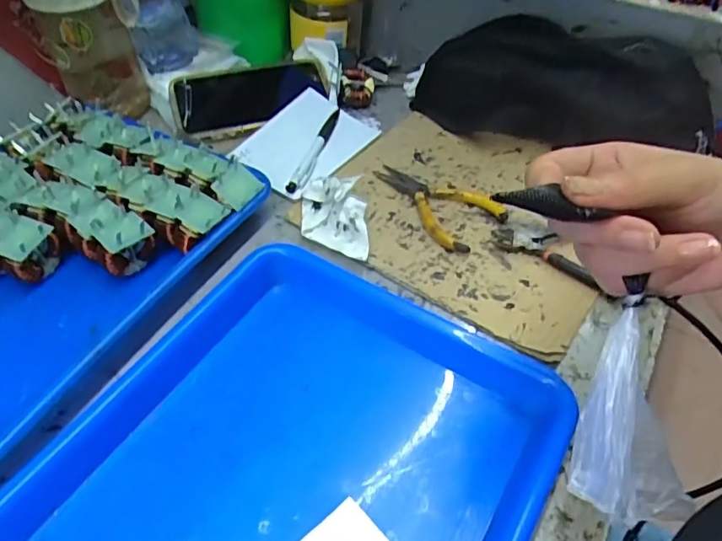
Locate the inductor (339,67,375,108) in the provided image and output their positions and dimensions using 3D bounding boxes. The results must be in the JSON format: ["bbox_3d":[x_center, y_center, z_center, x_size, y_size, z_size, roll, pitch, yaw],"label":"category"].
[{"bbox_3d":[-0.003,-0.196,0.568,0.033,0.026,0.040,6,49,3],"label":"inductor"}]

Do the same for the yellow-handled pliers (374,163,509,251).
[{"bbox_3d":[0.071,-0.065,0.466,0.069,0.014,0.120,-20,53,-19],"label":"yellow-handled pliers"}]

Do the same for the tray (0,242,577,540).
[{"bbox_3d":[-0.061,0.126,0.300,0.273,0.026,0.319,26,53,19],"label":"tray"}]

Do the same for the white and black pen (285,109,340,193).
[{"bbox_3d":[-0.043,-0.118,0.509,0.016,0.010,0.122,14,50,9],"label":"white and black pen"}]

